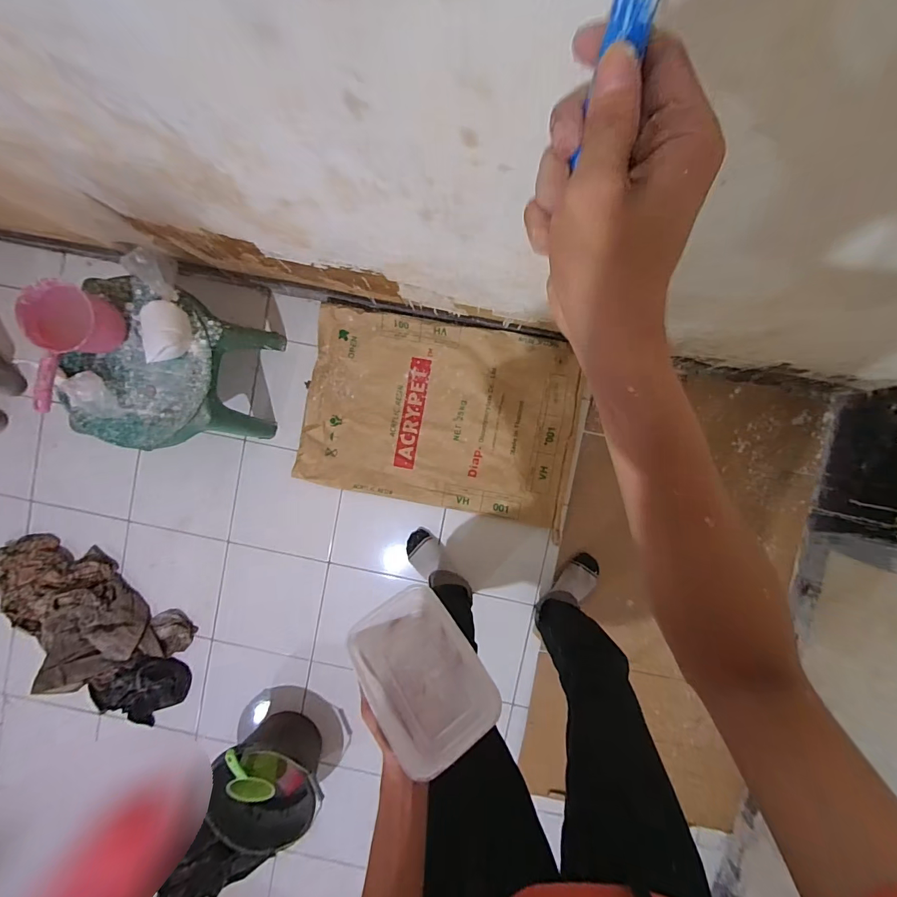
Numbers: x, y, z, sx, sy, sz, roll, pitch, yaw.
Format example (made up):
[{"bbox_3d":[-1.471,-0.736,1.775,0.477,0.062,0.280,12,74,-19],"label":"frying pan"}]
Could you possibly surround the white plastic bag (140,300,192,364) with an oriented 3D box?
[{"bbox_3d":[-0.613,-0.249,0.905,0.113,0.047,0.121,-1,94,3],"label":"white plastic bag"}]

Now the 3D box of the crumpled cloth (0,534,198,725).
[{"bbox_3d":[-1.033,0.518,1.231,0.651,0.072,0.392,44,96,-3],"label":"crumpled cloth"}]

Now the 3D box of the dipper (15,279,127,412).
[{"bbox_3d":[-0.788,-0.210,0.877,0.133,0.122,0.257,24,95,1],"label":"dipper"}]

